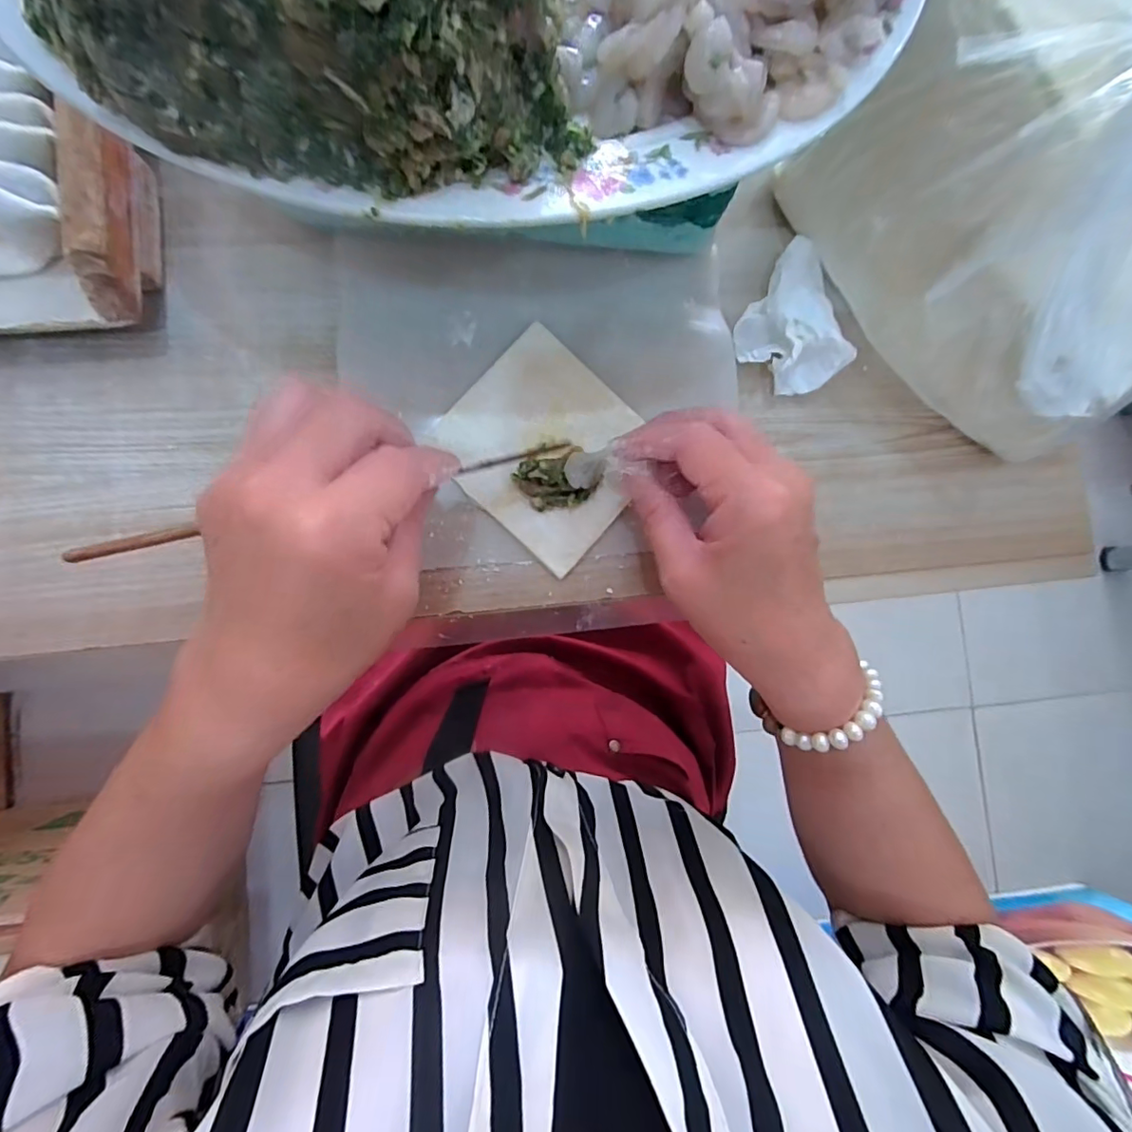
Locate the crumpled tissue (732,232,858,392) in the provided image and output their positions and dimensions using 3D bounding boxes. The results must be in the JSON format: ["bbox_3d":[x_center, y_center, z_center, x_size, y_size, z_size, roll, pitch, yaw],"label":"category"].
[{"bbox_3d":[0.125,-0.127,0.286,0.057,0.027,0.060,33,83,-2],"label":"crumpled tissue"}]

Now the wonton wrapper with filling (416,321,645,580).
[{"bbox_3d":[-0.009,-0.062,0.274,0.099,0.016,0.090,43,83,-1],"label":"wonton wrapper with filling"}]

